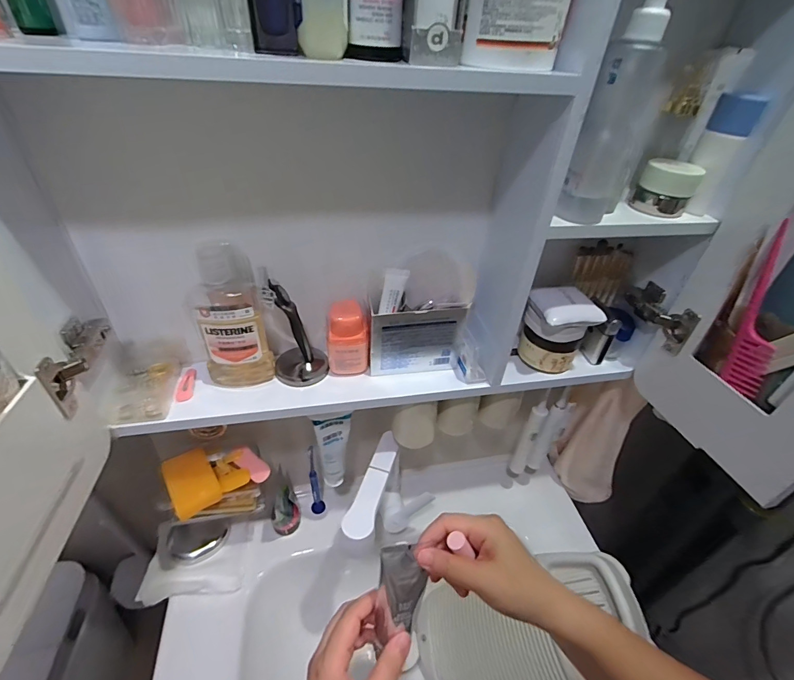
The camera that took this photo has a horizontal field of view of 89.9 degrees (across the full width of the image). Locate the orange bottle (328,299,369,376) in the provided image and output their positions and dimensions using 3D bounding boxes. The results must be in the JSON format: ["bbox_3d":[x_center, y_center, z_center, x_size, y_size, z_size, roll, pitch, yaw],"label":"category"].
[{"bbox_3d":[-0.061,-0.001,0.493,0.047,0.092,0.033,-6,40,-13],"label":"orange bottle"}]

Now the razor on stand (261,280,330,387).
[{"bbox_3d":[-0.127,-0.012,0.492,0.062,0.153,0.067,-13,42,-21],"label":"razor on stand"}]

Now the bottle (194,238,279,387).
[{"bbox_3d":[-0.185,-0.017,0.453,0.079,0.176,0.054,-16,43,-23],"label":"bottle"}]

